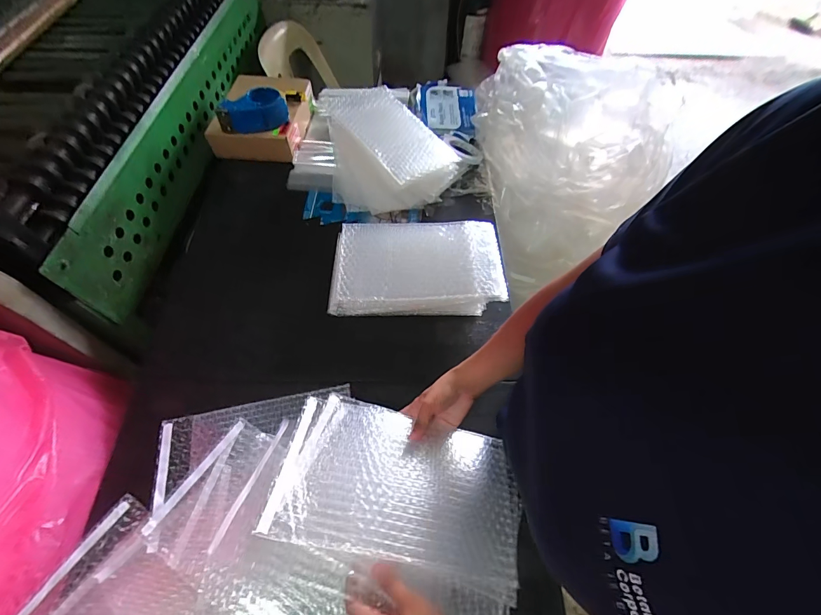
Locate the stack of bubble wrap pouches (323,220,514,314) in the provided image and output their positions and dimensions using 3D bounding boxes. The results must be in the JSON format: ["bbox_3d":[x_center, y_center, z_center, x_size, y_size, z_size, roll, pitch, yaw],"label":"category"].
[{"bbox_3d":[0.008,-0.078,0.718,0.319,0.072,0.184,-3,60,-2],"label":"stack of bubble wrap pouches"}]

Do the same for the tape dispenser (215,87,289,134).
[{"bbox_3d":[-0.383,-0.477,0.896,0.161,0.065,0.092,-17,62,-10],"label":"tape dispenser"}]

